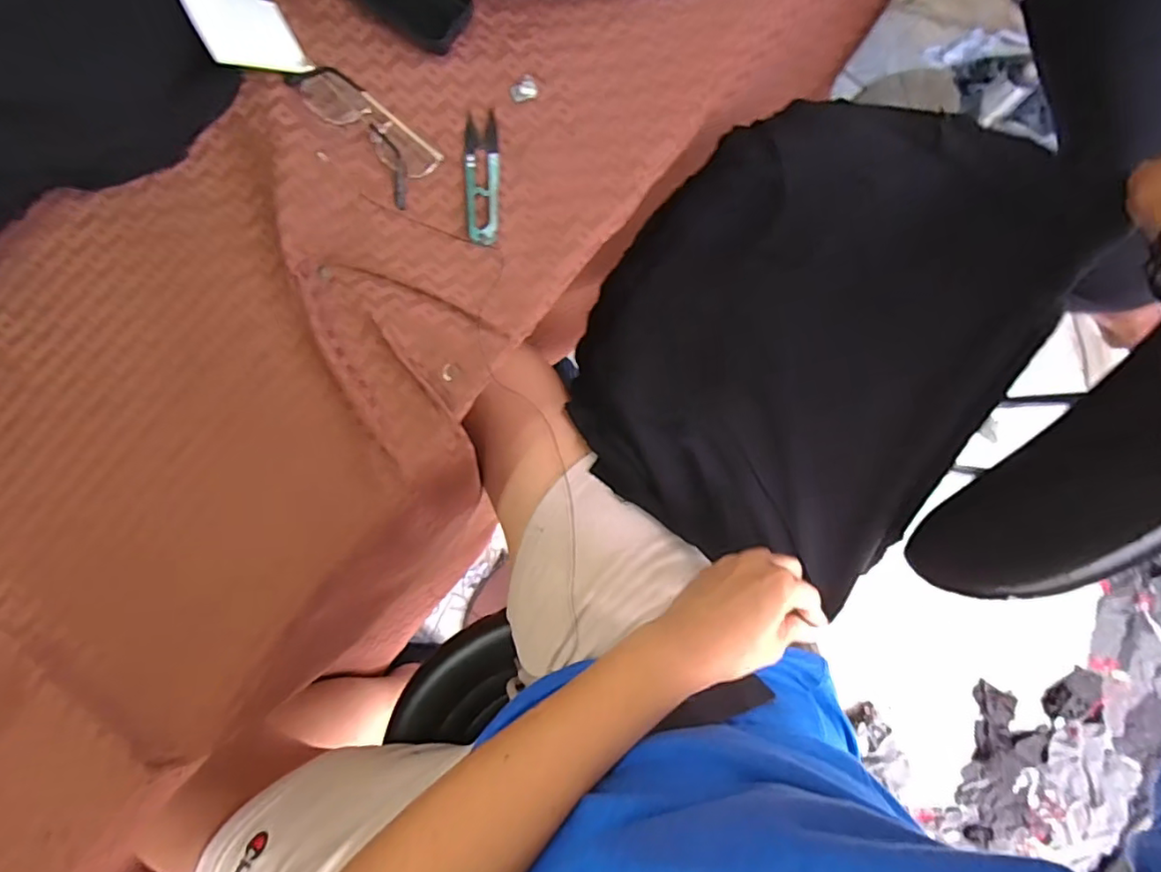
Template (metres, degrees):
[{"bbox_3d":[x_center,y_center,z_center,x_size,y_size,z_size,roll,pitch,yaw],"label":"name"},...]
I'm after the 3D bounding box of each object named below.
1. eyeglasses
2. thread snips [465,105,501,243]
[{"bbox_3d":[-0.163,-0.229,0.424,0.128,0.020,0.045,41,86,4],"label":"eyeglasses"},{"bbox_3d":[-0.072,-0.190,0.426,0.024,0.007,0.102,-2,84,1],"label":"thread snips"}]

